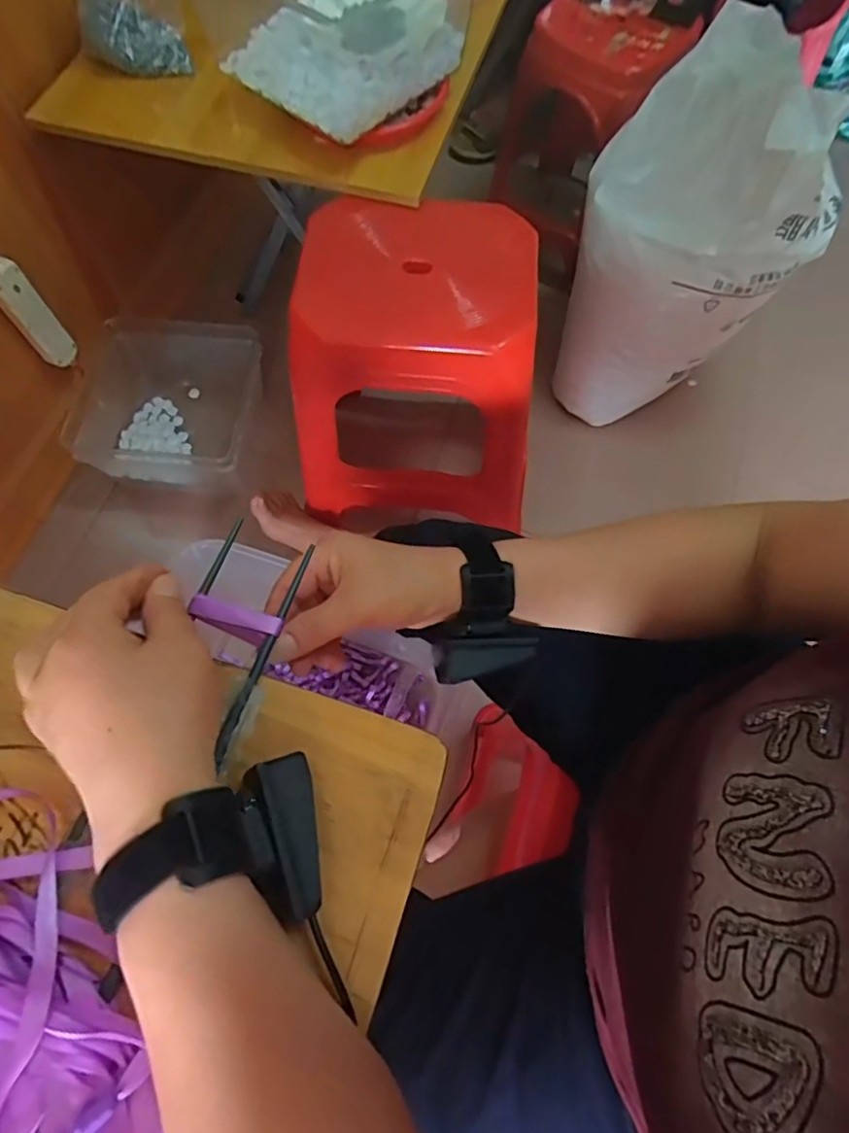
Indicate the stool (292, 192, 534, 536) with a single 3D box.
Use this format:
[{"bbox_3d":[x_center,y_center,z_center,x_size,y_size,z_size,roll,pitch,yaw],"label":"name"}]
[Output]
[{"bbox_3d":[0.004,-0.299,0.907,0.361,0.379,0.283,8,68,2],"label":"stool"}]

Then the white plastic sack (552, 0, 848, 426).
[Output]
[{"bbox_3d":[0.449,-0.543,1.027,0.335,0.571,0.247,-6,69,-4],"label":"white plastic sack"}]

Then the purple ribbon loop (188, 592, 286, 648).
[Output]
[{"bbox_3d":[-0.108,0.029,0.334,0.051,0.006,0.019,20,69,6],"label":"purple ribbon loop"}]

